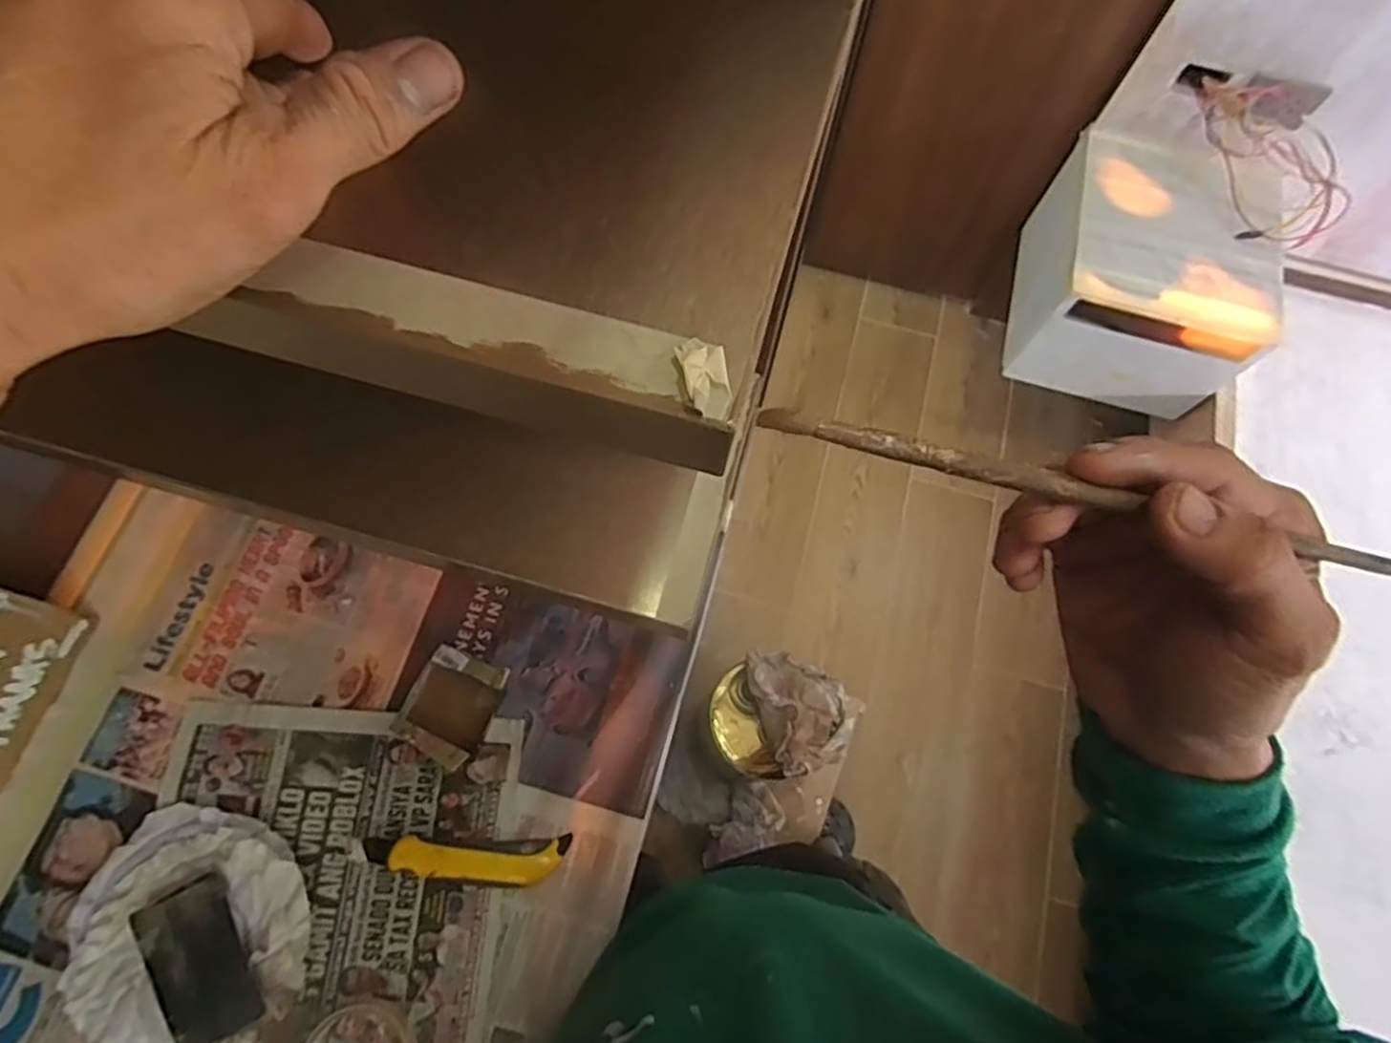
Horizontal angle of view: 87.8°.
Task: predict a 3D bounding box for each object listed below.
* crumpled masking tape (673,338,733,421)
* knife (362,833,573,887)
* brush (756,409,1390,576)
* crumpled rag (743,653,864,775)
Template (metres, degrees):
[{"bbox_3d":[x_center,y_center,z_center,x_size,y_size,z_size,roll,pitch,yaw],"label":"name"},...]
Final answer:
[{"bbox_3d":[0.003,-0.042,0.210,0.014,0.008,0.024,-8,71,-6],"label":"crumpled masking tape"},{"bbox_3d":[-0.197,0.293,0.623,0.169,0.031,0.038,1,70,-2],"label":"knife"},{"bbox_3d":[0.118,-0.008,0.213,0.202,0.008,0.007,13,70,-6],"label":"brush"},{"bbox_3d":[0.143,0.241,0.962,0.122,0.042,0.163,-16,72,-8],"label":"crumpled rag"}]

